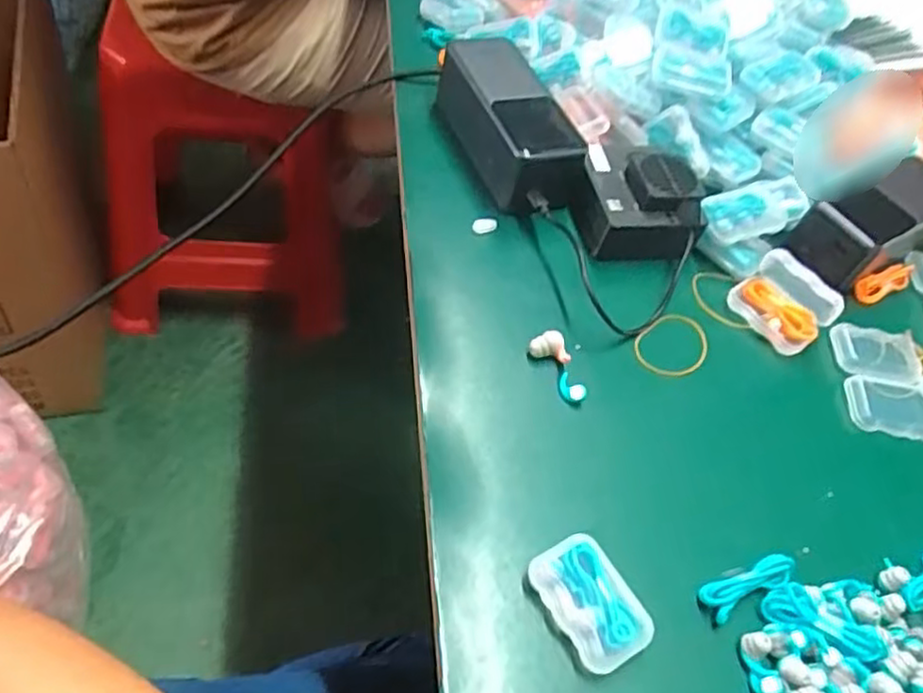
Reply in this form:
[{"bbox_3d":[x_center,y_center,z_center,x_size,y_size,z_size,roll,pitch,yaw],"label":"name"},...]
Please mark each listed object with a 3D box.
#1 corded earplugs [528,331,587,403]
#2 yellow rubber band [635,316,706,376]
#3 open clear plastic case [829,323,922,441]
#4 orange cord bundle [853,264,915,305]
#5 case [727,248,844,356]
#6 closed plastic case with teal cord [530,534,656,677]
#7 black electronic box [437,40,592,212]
[{"bbox_3d":[0.055,0.010,0.393,0.016,0.014,0.042,-21,61,-27],"label":"corded earplugs"},{"bbox_3d":[0.126,0.000,0.427,0.052,0.004,0.037,-35,78,-26],"label":"yellow rubber band"},{"bbox_3d":[0.260,0.021,0.439,0.060,0.010,0.072,10,52,-7],"label":"open clear plastic case"},{"bbox_3d":[0.290,-0.043,0.491,0.052,0.015,0.014,-17,59,-25],"label":"orange cord bundle"},{"bbox_3d":[0.201,-0.030,0.442,0.038,0.047,0.054,-29,65,-30],"label":"case"},{"bbox_3d":[0.057,0.113,0.318,0.037,0.012,0.054,-23,62,-28],"label":"closed plastic case with teal cord"},{"bbox_3d":[0.029,-0.151,0.476,0.059,0.055,0.131,-15,57,-15],"label":"black electronic box"}]

